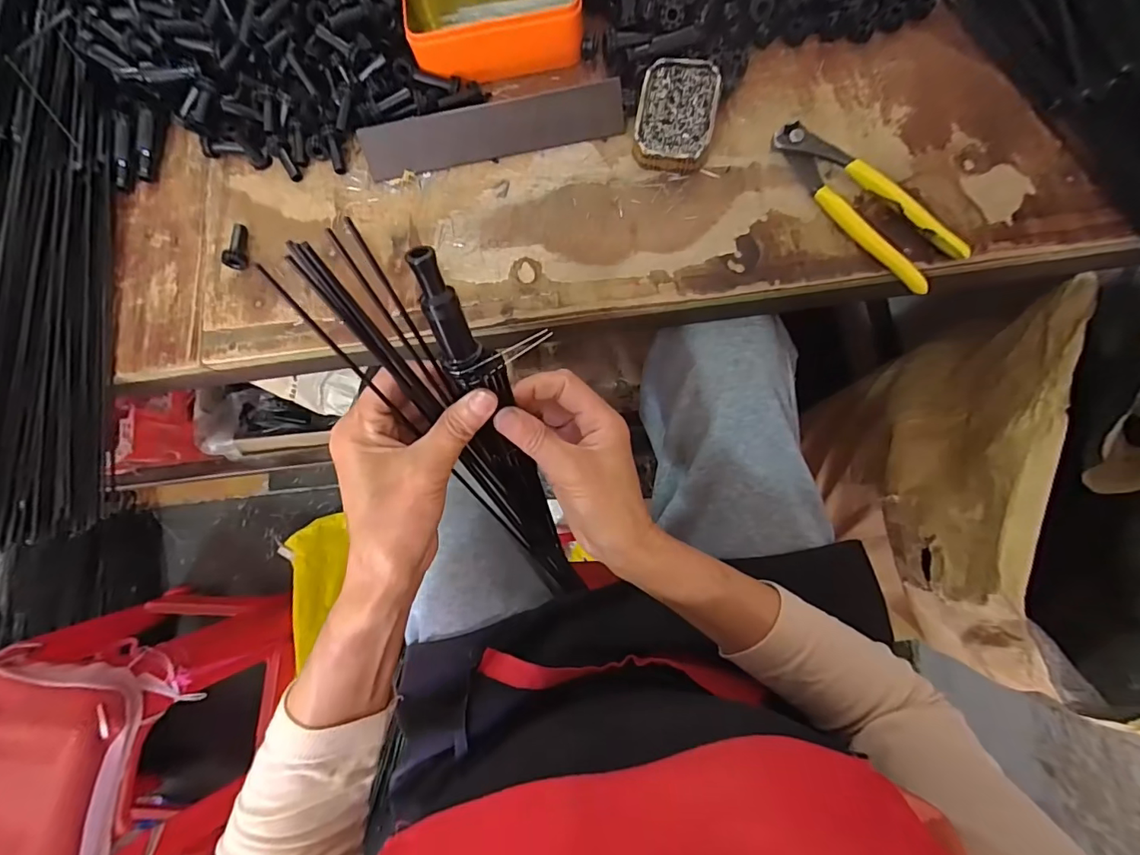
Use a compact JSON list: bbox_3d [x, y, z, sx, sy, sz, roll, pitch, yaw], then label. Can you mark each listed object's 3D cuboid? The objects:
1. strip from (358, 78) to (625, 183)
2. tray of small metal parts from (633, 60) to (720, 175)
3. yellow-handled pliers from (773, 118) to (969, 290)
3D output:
[{"bbox_3d":[-0.064,-0.247,0.403,0.215,0.007,0.041,-9,120,2],"label":"strip"},{"bbox_3d":[0.086,-0.254,0.391,0.060,0.020,0.091,10,80,6],"label":"tray of small metal parts"},{"bbox_3d":[0.218,-0.172,0.368,0.047,0.022,0.162,-42,79,-4],"label":"yellow-handled pliers"}]

